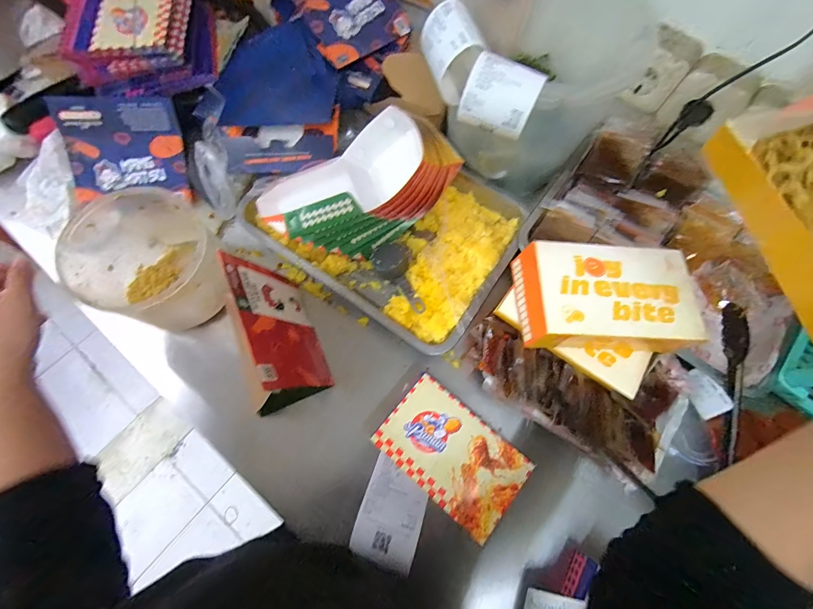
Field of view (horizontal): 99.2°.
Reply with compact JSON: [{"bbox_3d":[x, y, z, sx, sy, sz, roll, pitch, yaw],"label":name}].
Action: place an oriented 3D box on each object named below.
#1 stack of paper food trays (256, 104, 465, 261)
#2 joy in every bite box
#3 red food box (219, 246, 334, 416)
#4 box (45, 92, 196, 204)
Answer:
[{"bbox_3d":[-0.068,-0.167,0.506,0.271,0.127,0.130,-28,75,-11],"label":"stack of paper food trays"},{"bbox_3d":[0.223,-0.006,0.384,0.184,0.049,0.119,1,72,-2],"label":"joy in every bite box"},{"bbox_3d":[-0.176,0.035,0.442,0.102,0.159,0.176,-18,73,-8],"label":"red food box"},{"bbox_3d":[-0.436,-0.244,0.538,0.172,0.031,0.150,-1,104,-2],"label":"box"}]

